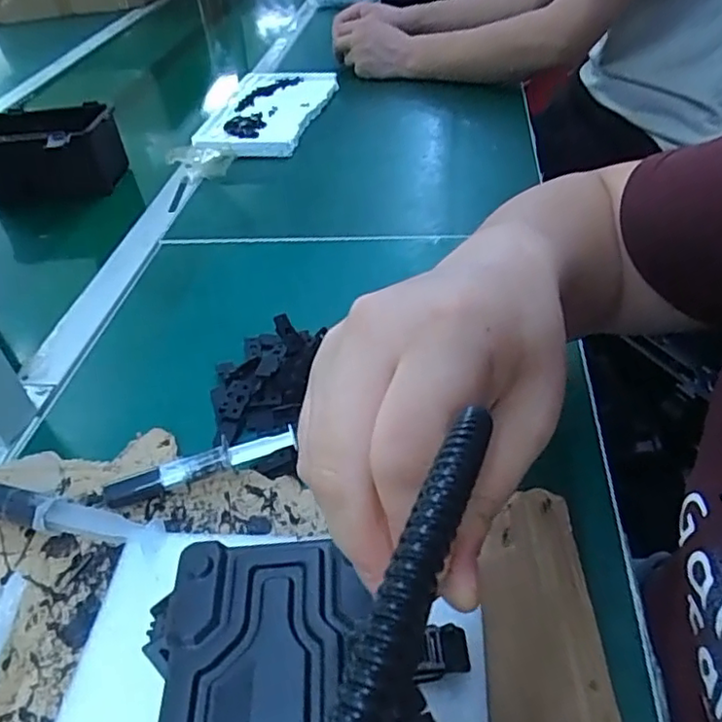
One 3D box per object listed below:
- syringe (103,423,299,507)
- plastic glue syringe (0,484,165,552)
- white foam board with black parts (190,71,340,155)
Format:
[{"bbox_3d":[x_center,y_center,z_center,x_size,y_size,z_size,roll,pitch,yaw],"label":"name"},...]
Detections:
[{"bbox_3d":[-0.103,0.068,0.401,0.122,0.023,0.018,-13,41,-7],"label":"syringe"},{"bbox_3d":[-0.202,0.091,0.382,0.176,0.028,0.029,5,42,14],"label":"plastic glue syringe"},{"bbox_3d":[-0.126,-0.344,0.841,0.134,0.015,0.243,14,48,9],"label":"white foam board with black parts"}]

